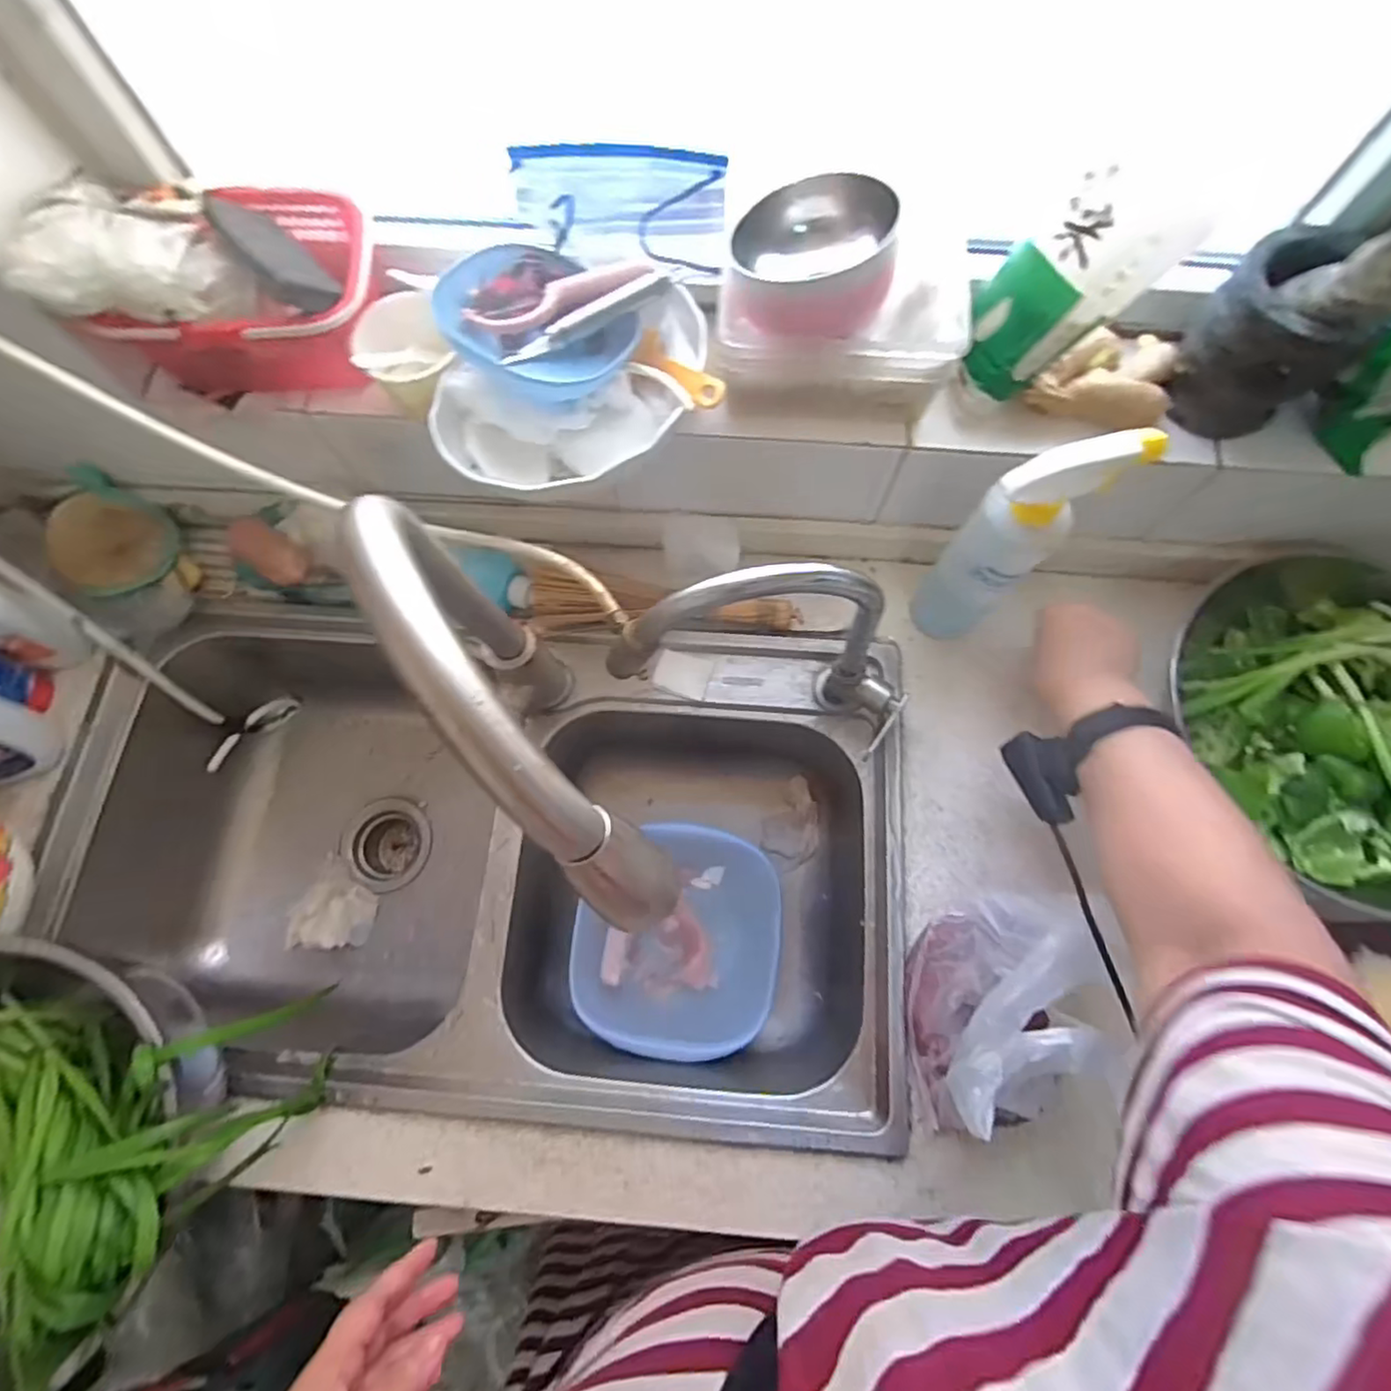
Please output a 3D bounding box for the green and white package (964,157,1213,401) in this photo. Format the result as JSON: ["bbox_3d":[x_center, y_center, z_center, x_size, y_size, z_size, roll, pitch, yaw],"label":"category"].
[{"bbox_3d":[0.259,-0.291,0.456,0.080,0.149,0.032,43,53,-7],"label":"green and white package"}]

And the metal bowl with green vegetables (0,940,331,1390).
[{"bbox_3d":[-0.492,0.331,0.447,0.295,0.139,0.322,0,72,0],"label":"metal bowl with green vegetables"}]

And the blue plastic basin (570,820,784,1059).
[{"bbox_3d":[-0.017,0.246,0.666,0.198,0.073,0.210,2,72,1],"label":"blue plastic basin"}]

